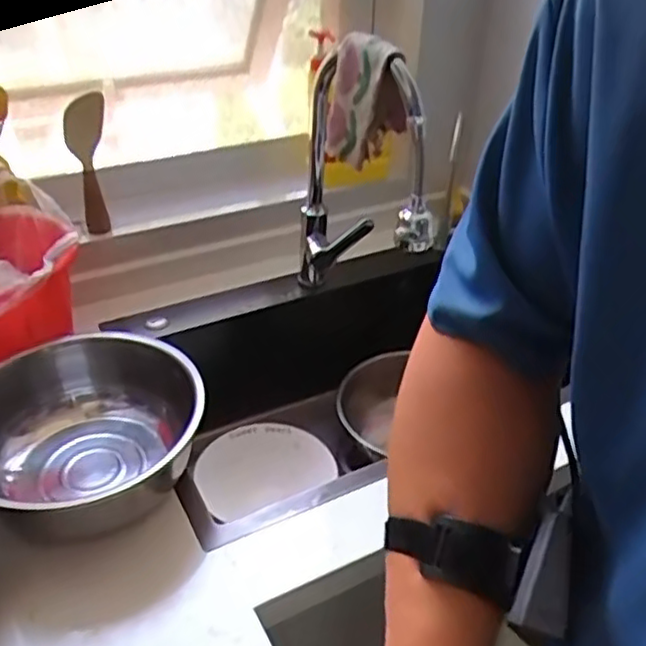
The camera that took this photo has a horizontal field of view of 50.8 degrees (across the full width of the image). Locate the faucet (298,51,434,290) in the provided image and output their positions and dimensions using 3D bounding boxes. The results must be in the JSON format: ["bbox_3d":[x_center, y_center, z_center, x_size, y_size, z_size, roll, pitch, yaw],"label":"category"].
[{"bbox_3d":[0.046,-0.189,0.979,0.091,0.373,0.256,-15,38,-22],"label":"faucet"}]

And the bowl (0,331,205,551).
[{"bbox_3d":[-0.262,0.124,0.756,0.238,0.124,0.259,1,35,-1],"label":"bowl"}]

